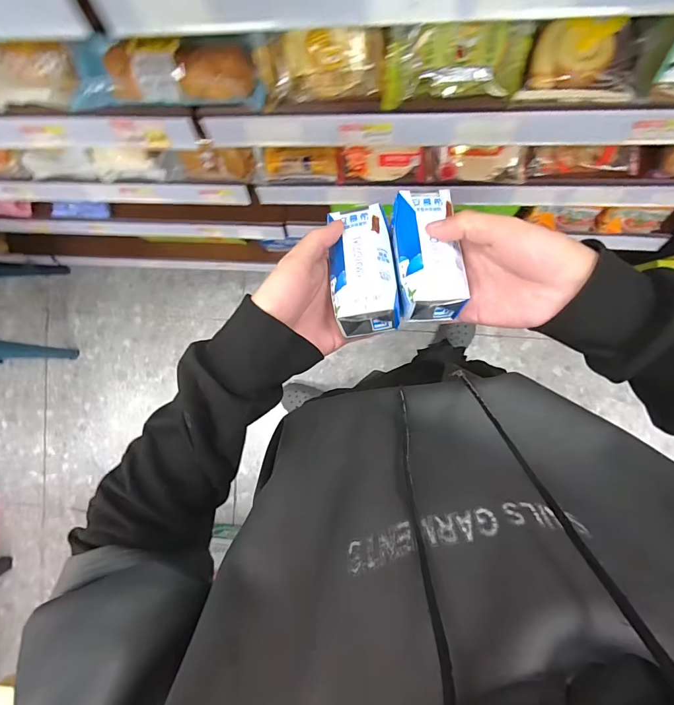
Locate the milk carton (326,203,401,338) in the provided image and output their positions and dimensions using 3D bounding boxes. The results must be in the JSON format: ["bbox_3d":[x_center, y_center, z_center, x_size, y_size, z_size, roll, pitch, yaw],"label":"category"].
[{"bbox_3d":[0.021,-0.067,0.319,0.049,0.032,0.106,-5,76,7],"label":"milk carton"}]

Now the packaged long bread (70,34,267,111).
[{"bbox_3d":[-0.204,-0.329,0.457,0.243,0.051,0.062,4,93,6],"label":"packaged long bread"}]

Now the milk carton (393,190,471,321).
[{"bbox_3d":[0.071,-0.076,0.317,0.049,0.038,0.105,-8,76,7],"label":"milk carton"}]

